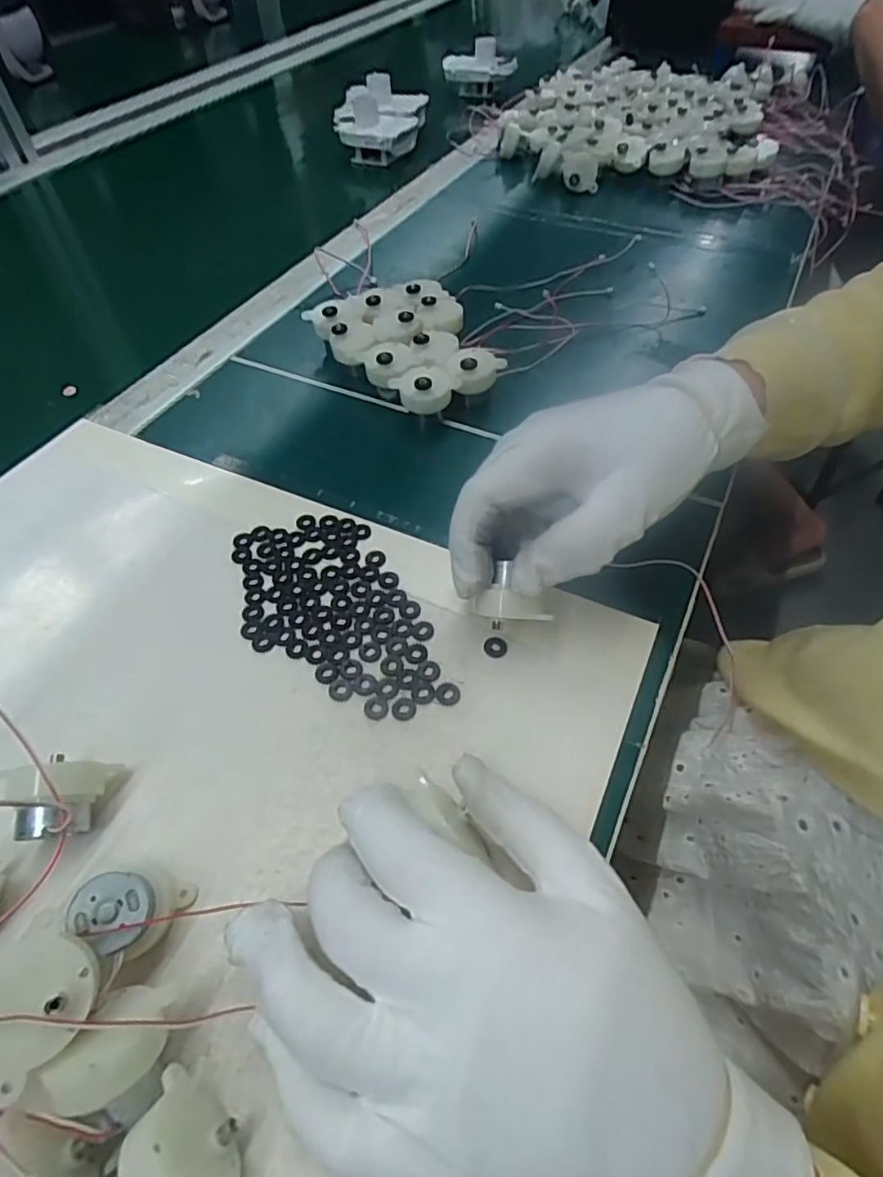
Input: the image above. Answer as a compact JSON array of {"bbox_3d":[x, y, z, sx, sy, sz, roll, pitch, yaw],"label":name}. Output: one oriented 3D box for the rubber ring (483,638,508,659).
[{"bbox_3d":[0.026,0.027,0.279,0.011,0.004,0.010,-1,53,2],"label":"rubber ring"}]

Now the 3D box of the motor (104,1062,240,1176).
[{"bbox_3d":[-0.075,0.162,0.162,0.040,0.031,0.032,30,60,23],"label":"motor"}]

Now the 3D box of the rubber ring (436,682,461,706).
[{"bbox_3d":[0.003,0.047,0.264,0.011,0.004,0.010,-1,53,2],"label":"rubber ring"}]

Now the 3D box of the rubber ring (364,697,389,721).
[{"bbox_3d":[-0.029,0.052,0.262,0.011,0.004,0.011,-1,53,2],"label":"rubber ring"}]

